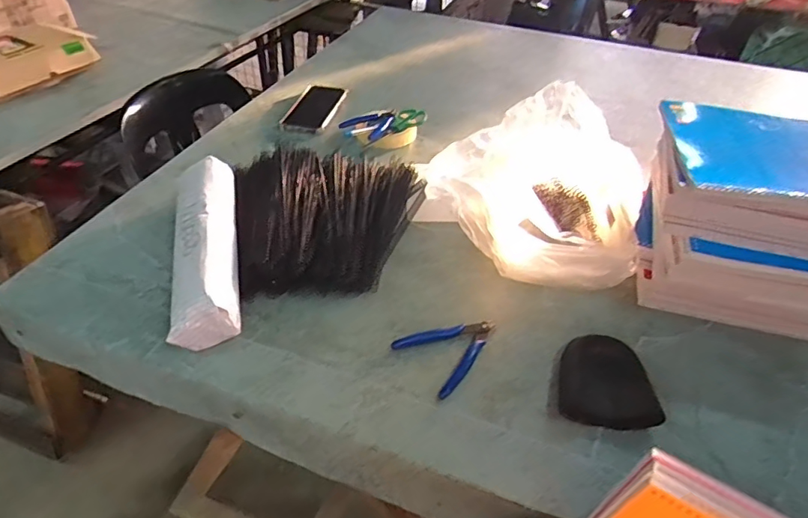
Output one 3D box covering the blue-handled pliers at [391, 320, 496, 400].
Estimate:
[{"bbox_3d":[0.059,0.095,0.592,0.120,0.013,0.081,-29,53,-30],"label":"blue-handled pliers"}]

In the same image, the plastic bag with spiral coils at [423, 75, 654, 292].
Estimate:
[{"bbox_3d":[0.170,-0.100,0.709,0.276,0.137,0.294,10,44,6],"label":"plastic bag with spiral coils"}]

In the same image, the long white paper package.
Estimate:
[{"bbox_3d":[-0.247,-0.026,0.652,0.079,0.062,0.313,-9,45,-14],"label":"long white paper package"}]

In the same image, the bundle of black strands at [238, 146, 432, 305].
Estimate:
[{"bbox_3d":[-0.098,-0.064,0.703,0.251,0.057,0.271,-3,44,-7],"label":"bundle of black strands"}]

